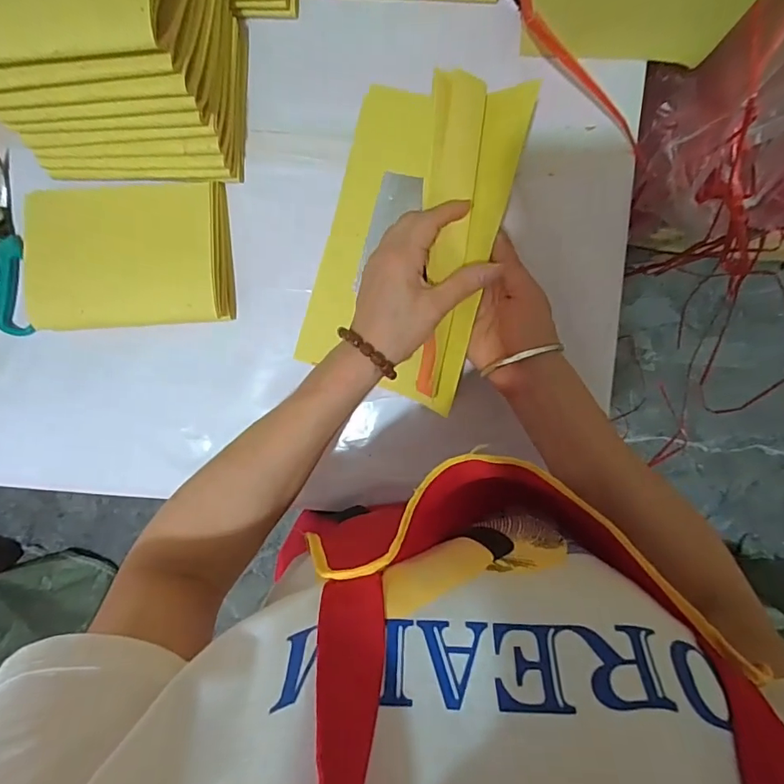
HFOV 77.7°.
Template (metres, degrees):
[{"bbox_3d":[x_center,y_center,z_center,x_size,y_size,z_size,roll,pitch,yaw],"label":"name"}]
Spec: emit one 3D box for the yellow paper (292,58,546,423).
[{"bbox_3d":[0.012,-0.119,0.372,0.138,0.102,0.228,17,94,0],"label":"yellow paper"}]

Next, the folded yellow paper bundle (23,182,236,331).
[{"bbox_3d":[-0.224,-0.113,0.411,0.168,0.031,0.112,-3,94,2],"label":"folded yellow paper bundle"}]

